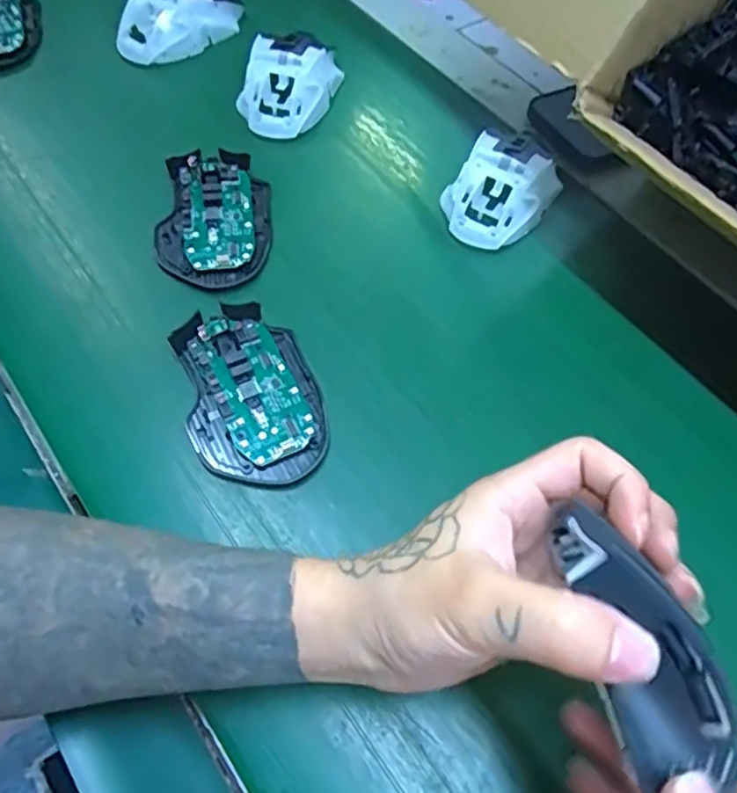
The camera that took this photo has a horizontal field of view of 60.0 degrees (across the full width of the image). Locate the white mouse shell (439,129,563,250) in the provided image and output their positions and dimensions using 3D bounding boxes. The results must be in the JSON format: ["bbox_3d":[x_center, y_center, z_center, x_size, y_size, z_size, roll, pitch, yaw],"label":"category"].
[{"bbox_3d":[0.092,-0.145,0.441,0.062,0.032,0.092,33,64,16],"label":"white mouse shell"}]

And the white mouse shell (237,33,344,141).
[{"bbox_3d":[-0.062,-0.240,0.490,0.062,0.035,0.092,17,61,8],"label":"white mouse shell"}]

